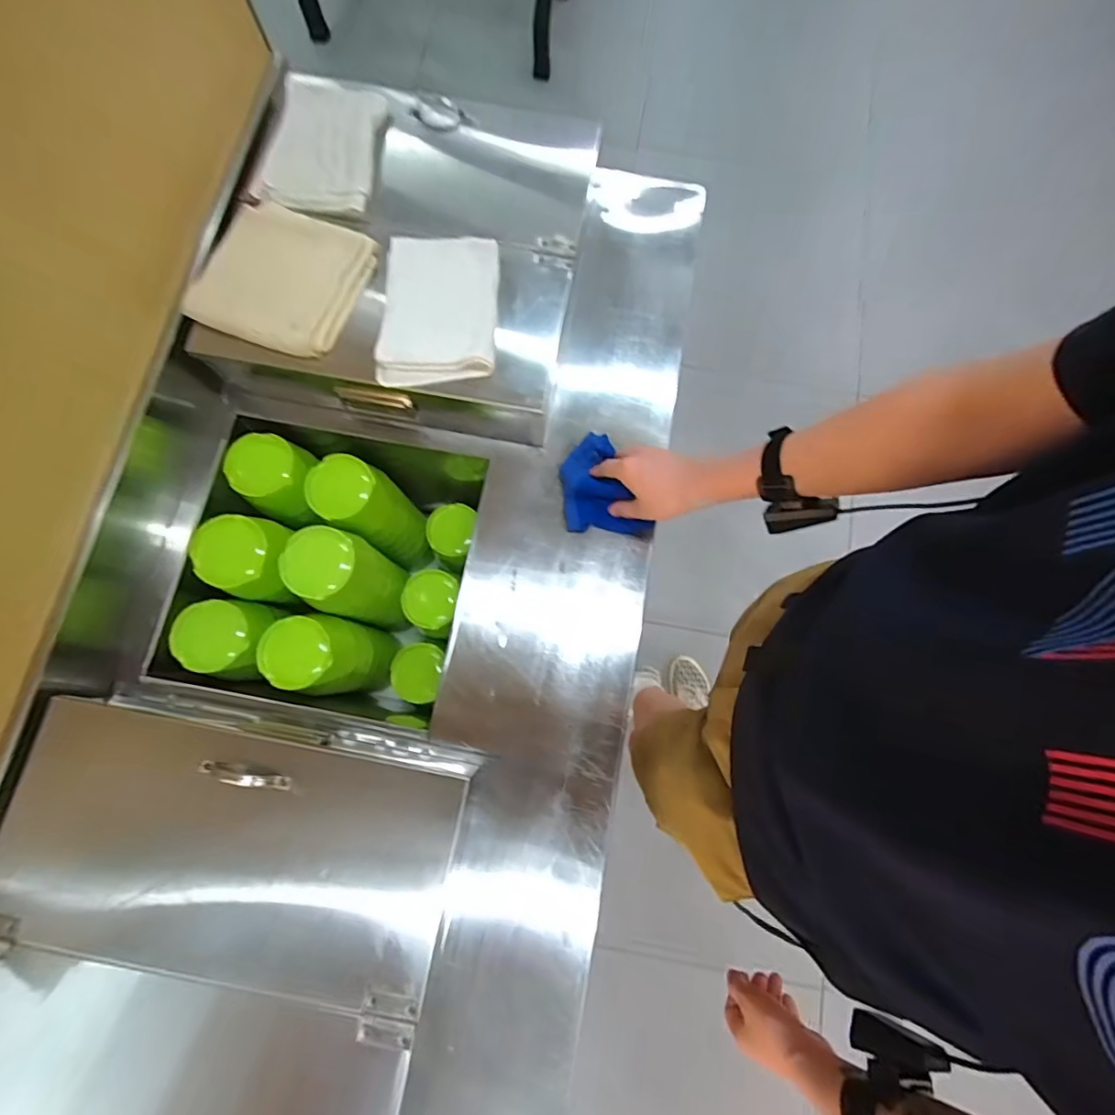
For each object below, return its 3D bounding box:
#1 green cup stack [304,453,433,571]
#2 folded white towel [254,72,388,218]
[{"bbox_3d":[-0.280,-0.061,0.847,0.107,0.303,0.093,19,78,3],"label":"green cup stack"},{"bbox_3d":[-0.304,-0.537,0.700,0.134,0.029,0.180,9,78,1],"label":"folded white towel"}]

